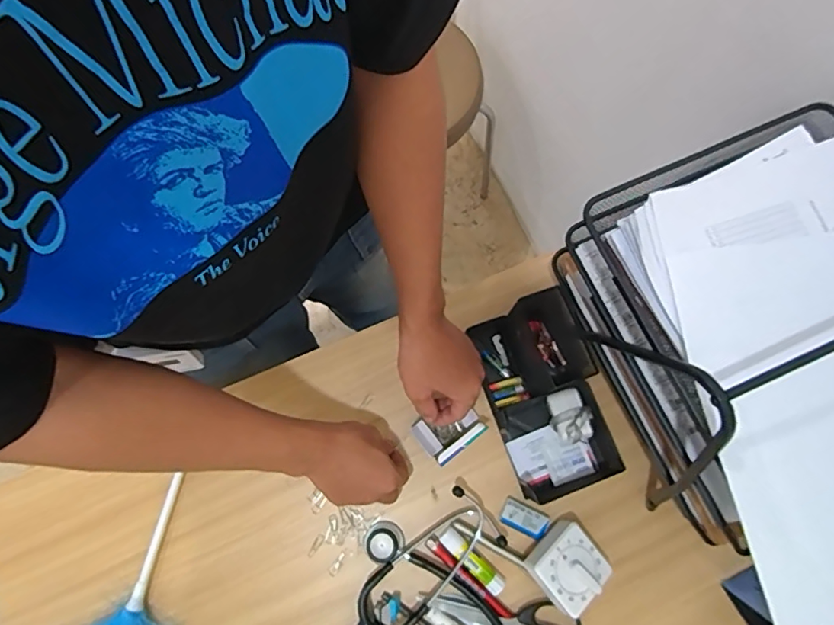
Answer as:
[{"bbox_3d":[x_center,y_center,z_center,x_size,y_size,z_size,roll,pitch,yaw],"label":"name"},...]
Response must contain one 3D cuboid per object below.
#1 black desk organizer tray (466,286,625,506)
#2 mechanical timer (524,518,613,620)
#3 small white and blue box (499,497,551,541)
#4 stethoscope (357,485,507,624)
[{"bbox_3d":[0.155,0.092,0.600,0.139,0.038,0.226,-20,76,-4],"label":"black desk organizer tray"},{"bbox_3d":[0.159,0.268,0.547,0.071,0.045,0.078,-38,78,-8],"label":"mechanical timer"},{"bbox_3d":[0.120,0.232,0.577,0.051,0.010,0.029,26,77,7],"label":"small white and blue box"},{"bbox_3d":[0.003,0.342,0.538,0.197,0.030,0.285,-6,75,0],"label":"stethoscope"}]

